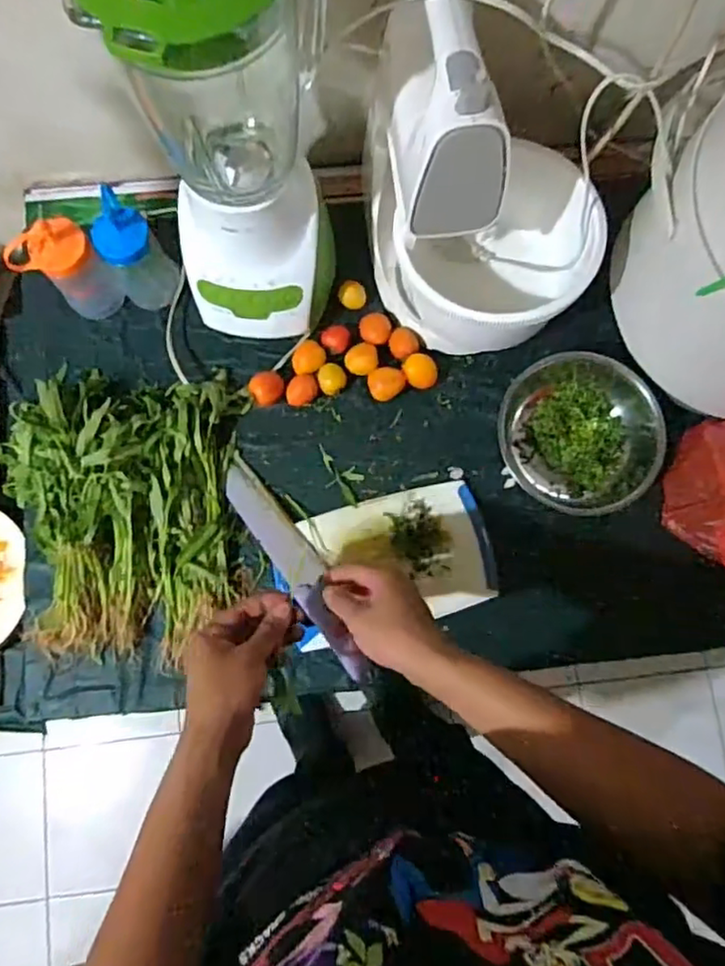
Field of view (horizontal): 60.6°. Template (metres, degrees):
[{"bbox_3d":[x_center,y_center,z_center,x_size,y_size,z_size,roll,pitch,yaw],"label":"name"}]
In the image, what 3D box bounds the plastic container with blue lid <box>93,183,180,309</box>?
[{"bbox_3d":[-0.258,-0.259,0.699,0.066,0.134,0.068,-31,82,-6],"label":"plastic container with blue lid"}]

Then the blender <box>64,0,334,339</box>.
[{"bbox_3d":[-0.113,-0.296,0.552,0.162,0.363,0.195,-1,80,-1],"label":"blender"}]

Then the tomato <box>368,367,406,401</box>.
[{"bbox_3d":[0.028,-0.116,0.728,0.041,0.029,0.034,-31,82,-6],"label":"tomato"}]

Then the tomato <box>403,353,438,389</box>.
[{"bbox_3d":[0.067,-0.129,0.731,0.039,0.031,0.037,0,80,-1],"label":"tomato"}]

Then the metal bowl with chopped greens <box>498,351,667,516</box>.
[{"bbox_3d":[0.242,-0.066,0.705,0.173,0.058,0.163,0,80,-1],"label":"metal bowl with chopped greens"}]

